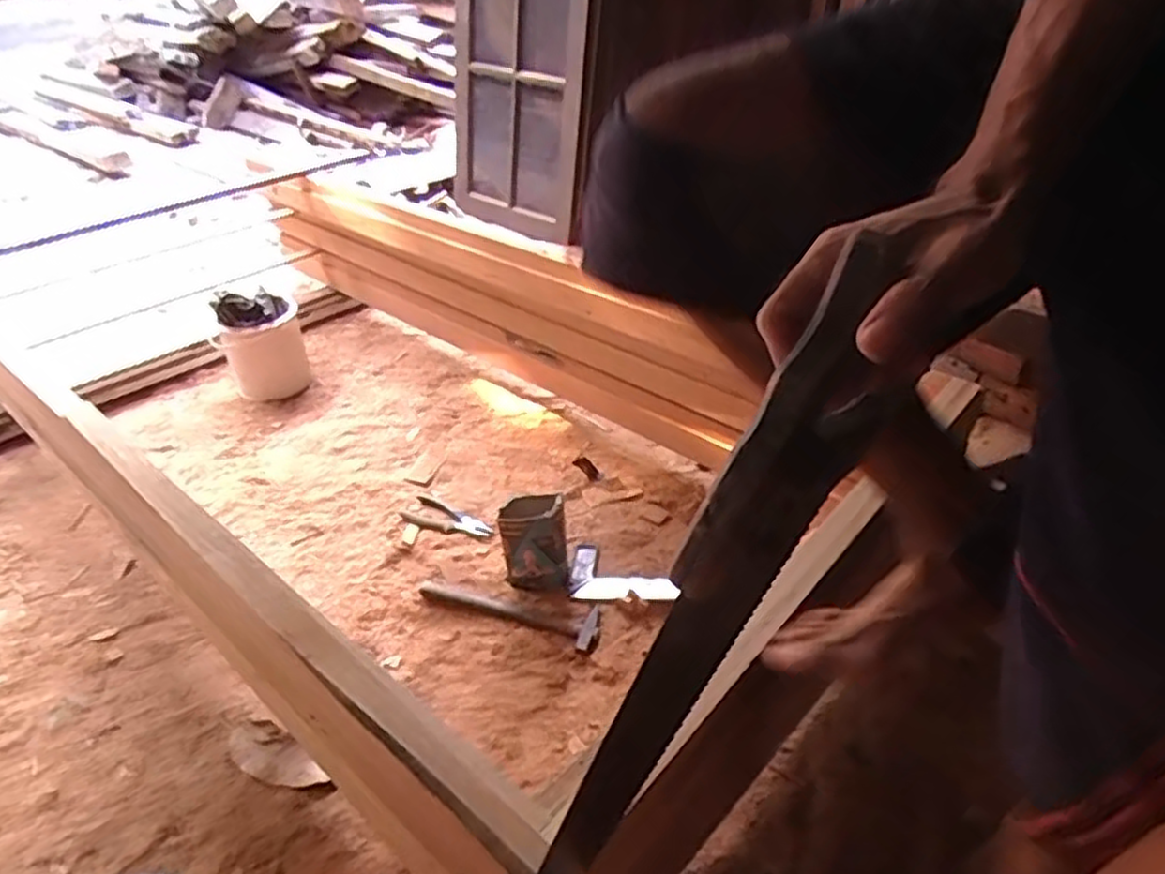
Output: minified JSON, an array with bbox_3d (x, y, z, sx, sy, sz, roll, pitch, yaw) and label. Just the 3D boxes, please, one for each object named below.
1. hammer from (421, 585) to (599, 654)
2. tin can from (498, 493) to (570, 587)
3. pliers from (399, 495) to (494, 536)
[{"bbox_3d":[-0.115,0.278,1.229,0.307,0.025,0.077,15,38,20],"label":"hammer"},{"bbox_3d":[-0.079,0.175,1.227,0.105,0.140,0.082,1,35,1],"label":"tin can"},{"bbox_3d":[-0.258,0.153,1.407,0.171,0.012,0.072,18,37,25],"label":"pliers"}]

